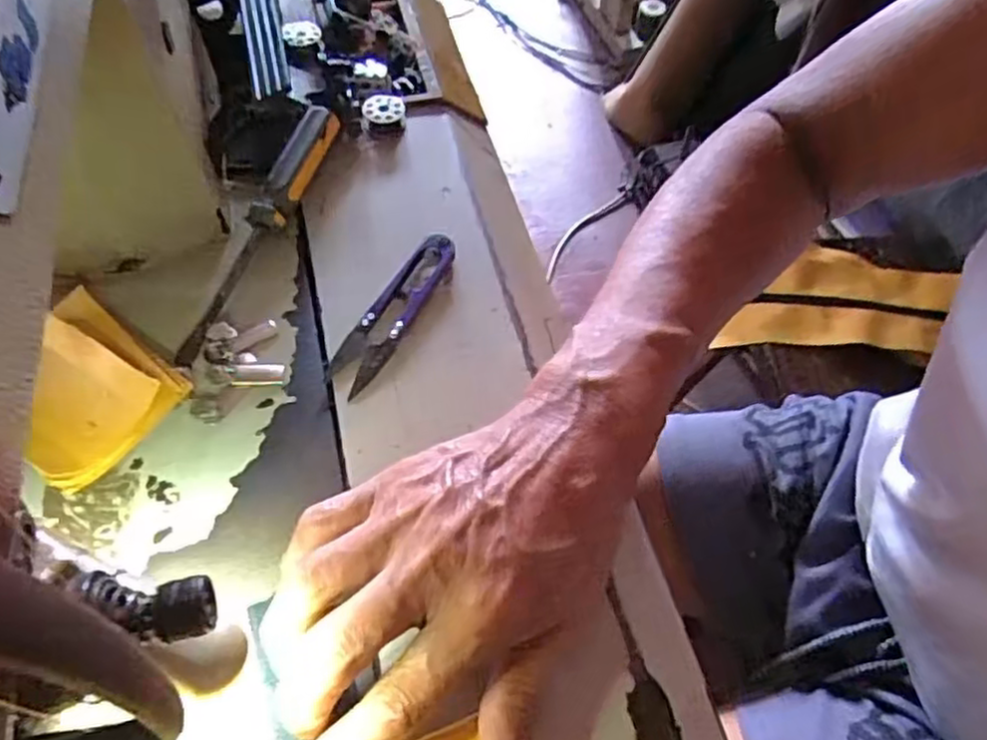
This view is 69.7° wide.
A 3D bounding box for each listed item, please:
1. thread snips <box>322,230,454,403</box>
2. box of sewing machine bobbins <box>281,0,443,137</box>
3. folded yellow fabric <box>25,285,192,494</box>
[{"bbox_3d":[-0.049,-0.031,0.349,0.025,0.008,0.100,21,57,11],"label":"thread snips"},{"bbox_3d":[-0.085,-0.205,0.453,0.086,0.026,0.148,-12,57,-11],"label":"box of sewing machine bobbins"},{"bbox_3d":[-0.186,0.006,0.315,0.085,0.015,0.065,35,61,19],"label":"folded yellow fabric"}]

